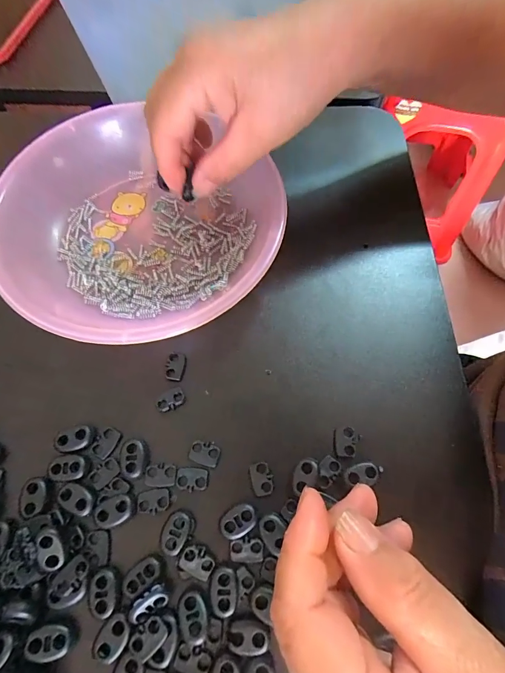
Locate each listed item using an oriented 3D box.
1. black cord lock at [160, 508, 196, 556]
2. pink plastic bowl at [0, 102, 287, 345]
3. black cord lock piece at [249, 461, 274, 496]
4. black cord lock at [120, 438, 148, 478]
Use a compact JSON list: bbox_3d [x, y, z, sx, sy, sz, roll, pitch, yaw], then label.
[{"bbox_3d":[-0.040,0.103,0.190,0.015,0.004,0.021,24,69,9],"label":"black cord lock"},{"bbox_3d":[-0.085,-0.079,0.254,0.202,0.043,0.178,34,71,13],"label":"pink plastic bowl"},{"bbox_3d":[0.005,0.081,0.204,0.011,0.006,0.017,-14,68,-6],"label":"black cord lock piece"},{"bbox_3d":[-0.068,0.070,0.205,0.014,0.006,0.021,-8,67,-4],"label":"black cord lock"}]

